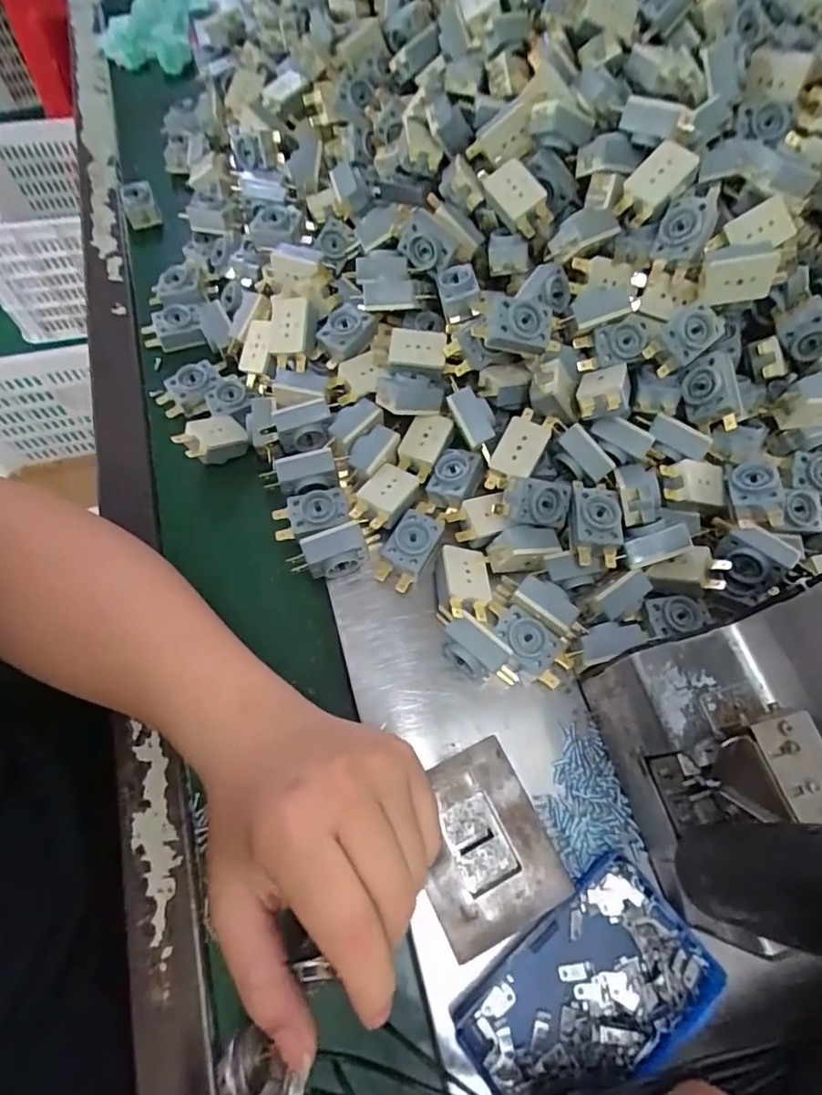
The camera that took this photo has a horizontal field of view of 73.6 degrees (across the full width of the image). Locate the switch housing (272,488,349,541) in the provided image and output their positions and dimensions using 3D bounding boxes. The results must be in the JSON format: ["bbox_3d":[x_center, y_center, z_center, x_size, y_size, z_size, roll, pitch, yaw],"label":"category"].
[{"bbox_3d":[-0.064,-0.020,0.347,0.047,0.016,0.027,-9,66,-5],"label":"switch housing"}]

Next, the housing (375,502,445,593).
[{"bbox_3d":[0.002,-0.003,0.341,0.028,0.017,0.058,27,68,10],"label":"housing"}]

